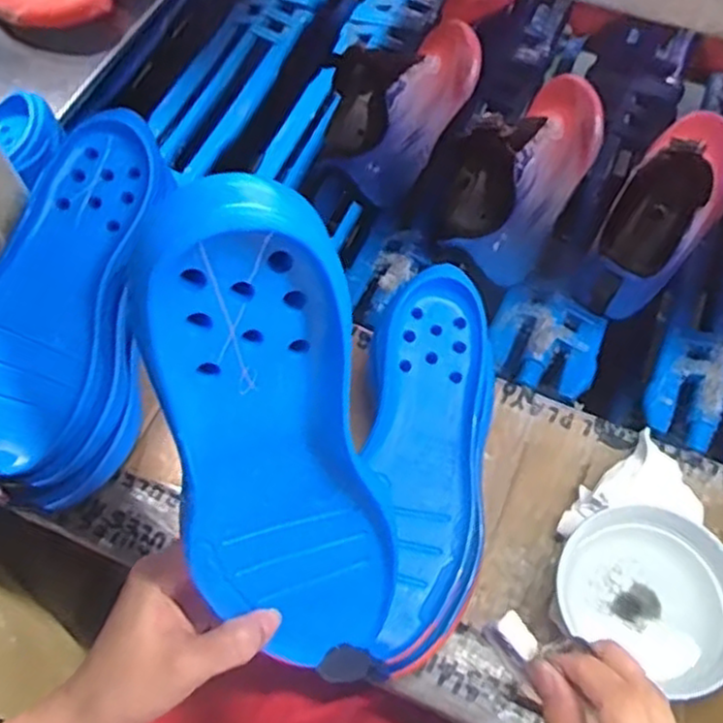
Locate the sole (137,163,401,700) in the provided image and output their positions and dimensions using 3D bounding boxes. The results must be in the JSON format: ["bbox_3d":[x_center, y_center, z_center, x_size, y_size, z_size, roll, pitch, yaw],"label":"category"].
[{"bbox_3d":[-0.037,0.049,0.312,0.087,0.263,0.027,-11,36,-4],"label":"sole"}]

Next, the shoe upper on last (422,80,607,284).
[{"bbox_3d":[0.148,-0.188,0.670,0.113,0.081,0.238,29,67,16],"label":"shoe upper on last"}]

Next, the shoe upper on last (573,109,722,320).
[{"bbox_3d":[0.267,-0.139,0.624,0.079,0.111,0.232,32,68,17],"label":"shoe upper on last"}]

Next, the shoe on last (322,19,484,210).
[{"bbox_3d":[0.039,-0.262,0.712,0.111,0.081,0.235,27,67,15],"label":"shoe on last"}]

